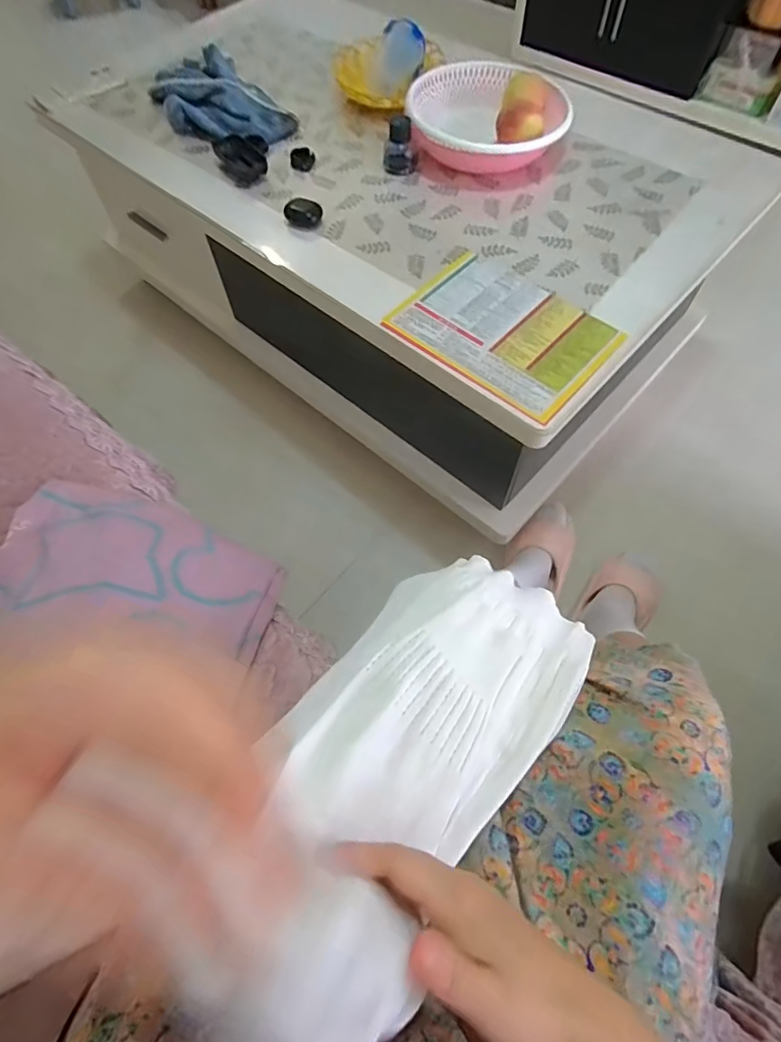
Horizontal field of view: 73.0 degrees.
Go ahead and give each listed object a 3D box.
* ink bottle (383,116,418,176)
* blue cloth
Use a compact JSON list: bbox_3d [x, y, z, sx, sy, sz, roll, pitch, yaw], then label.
[{"bbox_3d":[0.016,-0.616,0.863,0.051,0.073,0.046,-2,63,0],"label":"ink bottle"},{"bbox_3d":[-0.310,-0.758,0.948,0.182,0.043,0.289,-32,68,-14],"label":"blue cloth"}]

